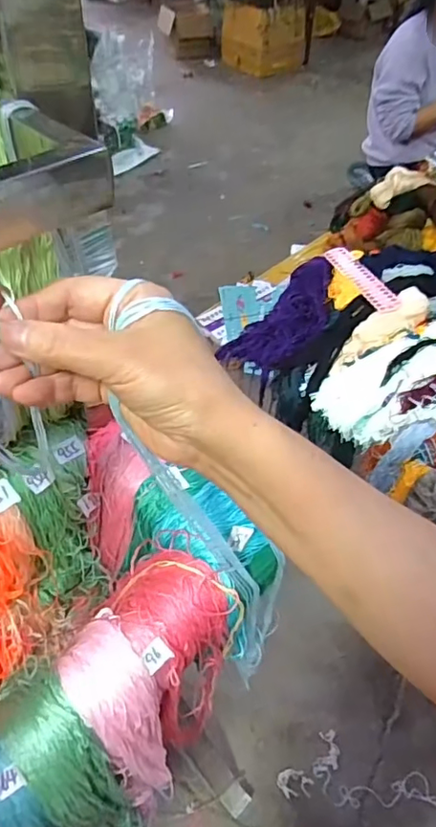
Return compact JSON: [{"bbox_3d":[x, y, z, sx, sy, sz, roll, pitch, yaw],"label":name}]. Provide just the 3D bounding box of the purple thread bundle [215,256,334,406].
[{"bbox_3d":[0.164,-0.228,1.301,0.192,0.057,0.386,27,66,19],"label":"purple thread bundle"}]

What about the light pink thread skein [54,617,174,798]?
[{"bbox_3d":[-0.081,0.257,0.467,0.054,0.197,0.100,-31,56,-28],"label":"light pink thread skein"}]

